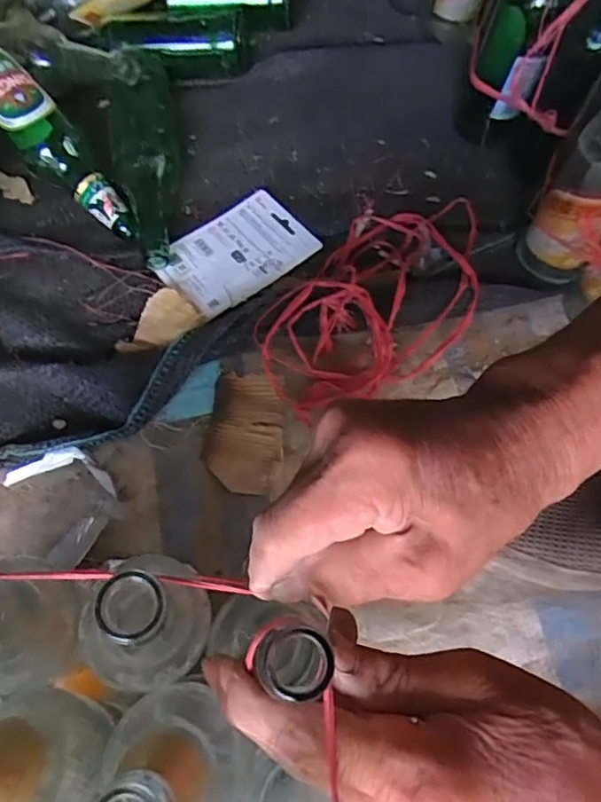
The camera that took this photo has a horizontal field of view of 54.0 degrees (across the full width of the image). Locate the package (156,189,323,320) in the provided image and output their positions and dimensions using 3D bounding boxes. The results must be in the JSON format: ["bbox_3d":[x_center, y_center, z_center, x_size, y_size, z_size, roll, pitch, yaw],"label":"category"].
[{"bbox_3d":[-0.066,-0.155,0.605,0.150,0.012,0.107,-39,71,-16],"label":"package"}]

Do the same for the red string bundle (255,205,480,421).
[{"bbox_3d":[0.083,-0.101,0.555,0.156,0.049,0.289,32,69,14],"label":"red string bundle"}]

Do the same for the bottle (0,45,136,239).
[{"bbox_3d":[-0.266,-0.271,0.605,0.058,0.061,0.260,-44,94,-18],"label":"bottle"}]

